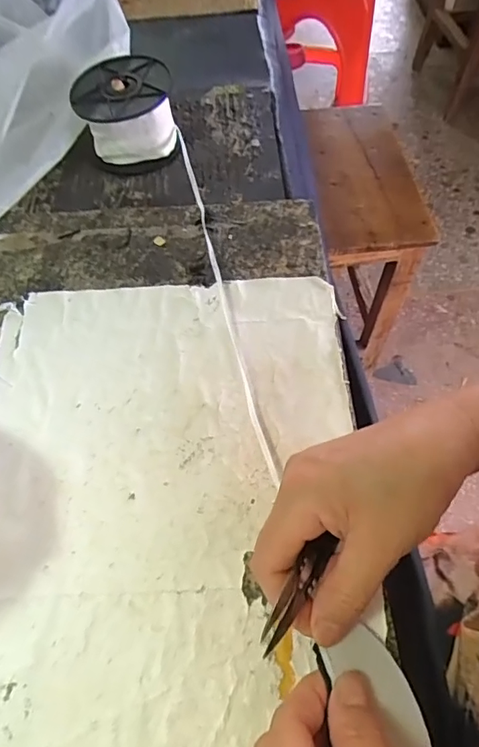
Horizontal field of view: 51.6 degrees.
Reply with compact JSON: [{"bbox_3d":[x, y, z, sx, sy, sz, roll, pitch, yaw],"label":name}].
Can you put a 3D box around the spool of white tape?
[{"bbox_3d":[-0.106,-0.244,0.466,0.085,0.061,0.092,0,61,0],"label":"spool of white tape"}]

